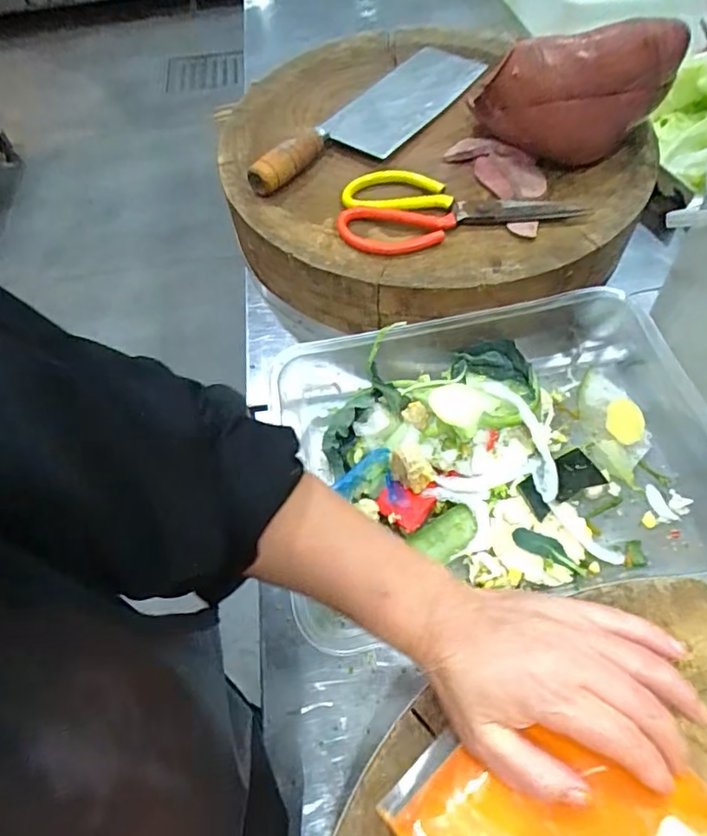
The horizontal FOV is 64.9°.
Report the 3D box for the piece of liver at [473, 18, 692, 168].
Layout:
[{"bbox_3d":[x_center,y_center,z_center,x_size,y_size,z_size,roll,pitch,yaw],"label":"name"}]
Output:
[{"bbox_3d":[0.208,-0.295,0.519,0.173,0.117,0.068,4,58,6],"label":"piece of liver"}]

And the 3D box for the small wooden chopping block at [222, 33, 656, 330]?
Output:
[{"bbox_3d":[0.071,-0.283,0.616,0.419,0.099,0.439,-15,60,-6],"label":"small wooden chopping block"}]

